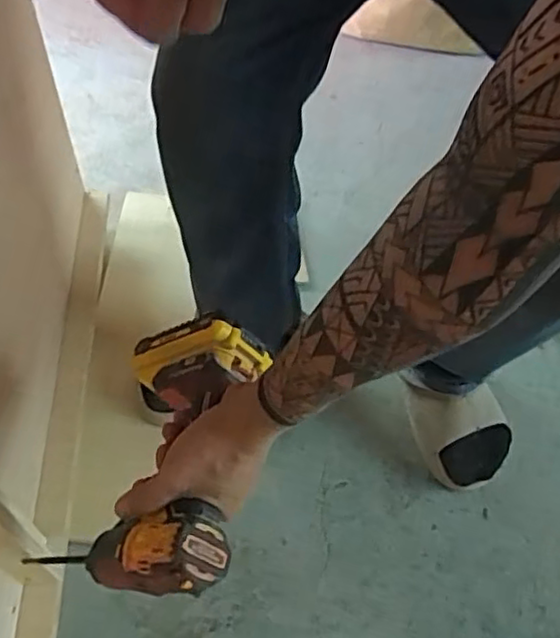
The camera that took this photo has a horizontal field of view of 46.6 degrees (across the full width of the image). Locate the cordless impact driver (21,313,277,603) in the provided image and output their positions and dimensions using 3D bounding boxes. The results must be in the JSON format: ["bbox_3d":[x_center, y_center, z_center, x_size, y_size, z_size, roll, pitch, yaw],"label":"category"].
[{"bbox_3d":[-0.085,0.119,0.560,0.146,0.078,0.229,-13,51,36],"label":"cordless impact driver"}]

